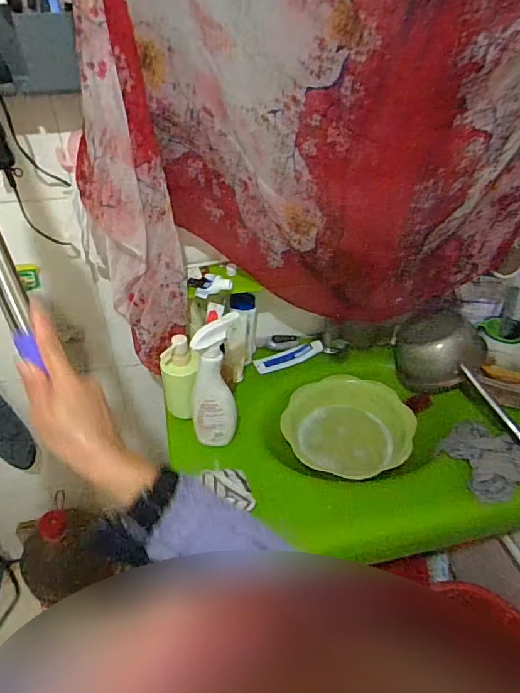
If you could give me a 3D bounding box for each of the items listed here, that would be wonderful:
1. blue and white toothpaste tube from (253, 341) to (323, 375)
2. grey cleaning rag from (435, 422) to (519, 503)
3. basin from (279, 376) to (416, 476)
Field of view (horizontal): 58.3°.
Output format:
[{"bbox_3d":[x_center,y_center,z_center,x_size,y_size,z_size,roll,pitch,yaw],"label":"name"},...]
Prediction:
[{"bbox_3d":[0.068,0.026,1.065,0.164,0.029,0.048,-17,43,-21],"label":"blue and white toothpaste tube"},{"bbox_3d":[0.405,0.206,0.849,0.123,0.054,0.152,-21,44,-25],"label":"grey cleaning rag"},{"bbox_3d":[0.172,0.164,0.977,0.239,0.087,0.247,1,39,0],"label":"basin"}]

